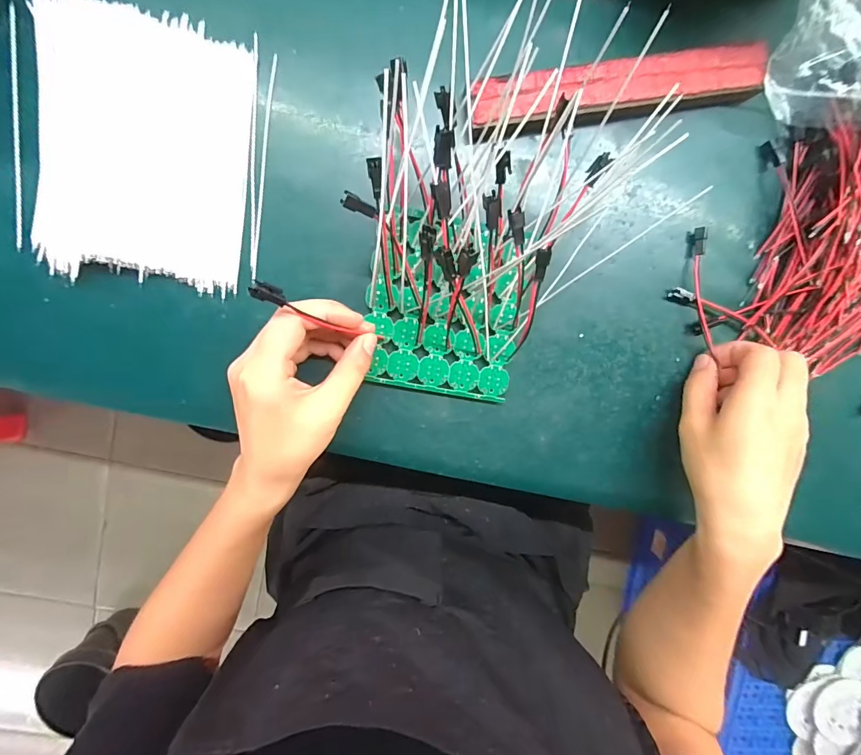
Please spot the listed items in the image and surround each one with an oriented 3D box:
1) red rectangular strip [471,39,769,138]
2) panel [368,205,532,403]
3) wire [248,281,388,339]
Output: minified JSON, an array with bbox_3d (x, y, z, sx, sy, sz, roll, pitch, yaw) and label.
[{"bbox_3d":[0.122,-0.187,0.276,0.185,0.020,0.034,-8,98,-2],"label":"red rectangular strip"},{"bbox_3d":[0.010,-0.049,0.293,0.103,0.005,0.117,8,97,-4],"label":"panel"},{"bbox_3d":[-0.060,-0.036,0.248,0.005,0.100,0.009,29,97,34],"label":"wire"}]

